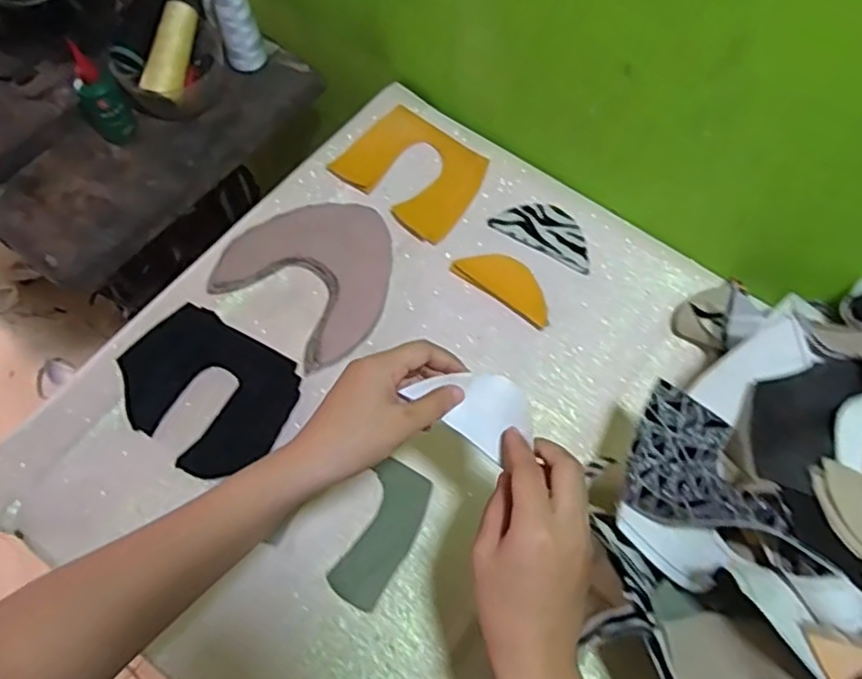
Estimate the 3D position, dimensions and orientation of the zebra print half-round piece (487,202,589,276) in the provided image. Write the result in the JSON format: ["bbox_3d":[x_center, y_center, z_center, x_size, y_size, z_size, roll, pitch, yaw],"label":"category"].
[{"bbox_3d":[0.125,-0.117,0.716,0.112,0.004,0.054,30,78,12],"label":"zebra print half-round piece"}]

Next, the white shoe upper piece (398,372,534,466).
[{"bbox_3d":[0.030,0.041,0.447,0.075,0.012,0.047,38,98,19],"label":"white shoe upper piece"}]

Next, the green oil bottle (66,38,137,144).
[{"bbox_3d":[-0.366,-0.266,0.736,0.049,0.111,0.041,34,68,14],"label":"green oil bottle"}]

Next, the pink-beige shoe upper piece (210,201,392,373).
[{"bbox_3d":[-0.112,-0.073,0.685,0.162,0.016,0.171,38,70,16],"label":"pink-beige shoe upper piece"}]

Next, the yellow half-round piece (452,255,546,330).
[{"bbox_3d":[0.080,-0.058,0.686,0.112,0.008,0.049,36,69,15],"label":"yellow half-round piece"}]

